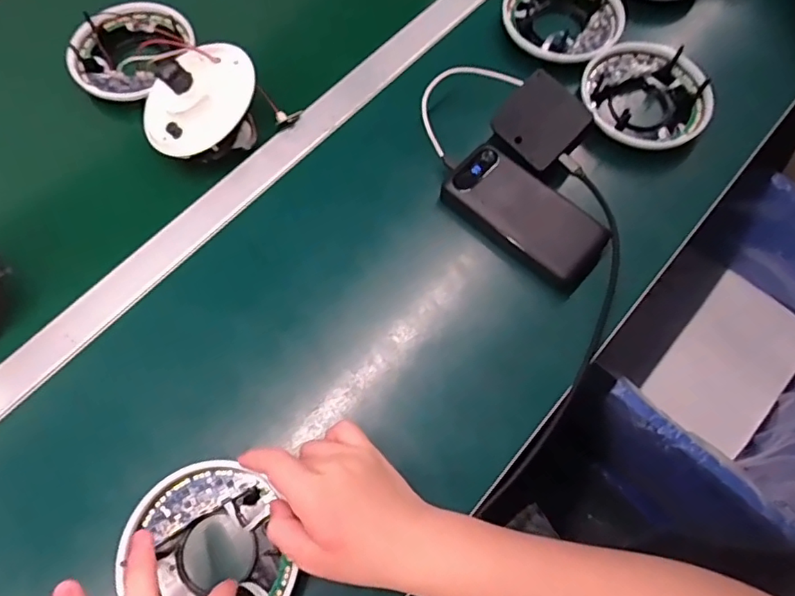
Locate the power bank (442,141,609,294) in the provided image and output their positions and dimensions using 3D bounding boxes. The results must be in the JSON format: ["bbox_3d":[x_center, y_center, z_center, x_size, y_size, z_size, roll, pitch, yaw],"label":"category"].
[{"bbox_3d":[0.123,-0.081,0.530,0.160,0.032,0.079,41,73,12],"label":"power bank"}]

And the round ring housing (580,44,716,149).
[{"bbox_3d":[0.266,-0.216,0.589,0.121,0.049,0.133,1,70,-2],"label":"round ring housing"}]

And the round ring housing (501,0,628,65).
[{"bbox_3d":[0.189,-0.322,0.617,0.122,0.034,0.140,-16,71,-8],"label":"round ring housing"}]

